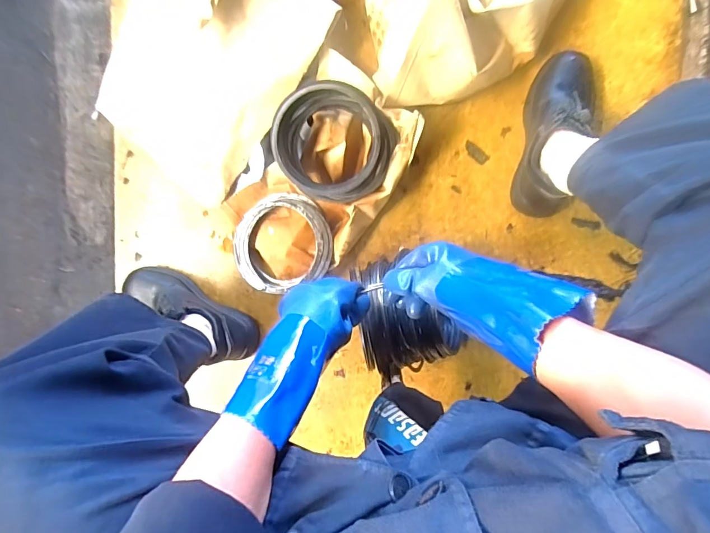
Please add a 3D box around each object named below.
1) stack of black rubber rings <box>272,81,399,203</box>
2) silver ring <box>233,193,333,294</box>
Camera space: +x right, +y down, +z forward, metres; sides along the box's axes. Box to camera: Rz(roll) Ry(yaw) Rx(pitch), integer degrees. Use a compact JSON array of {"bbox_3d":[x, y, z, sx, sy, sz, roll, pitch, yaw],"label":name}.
[{"bbox_3d":[-0.033,-0.196,0.687,0.184,0.078,0.172,24,94,5],"label":"stack of black rubber rings"},{"bbox_3d":[-0.134,-0.044,0.749,0.182,0.040,0.166,0,91,6],"label":"silver ring"}]

